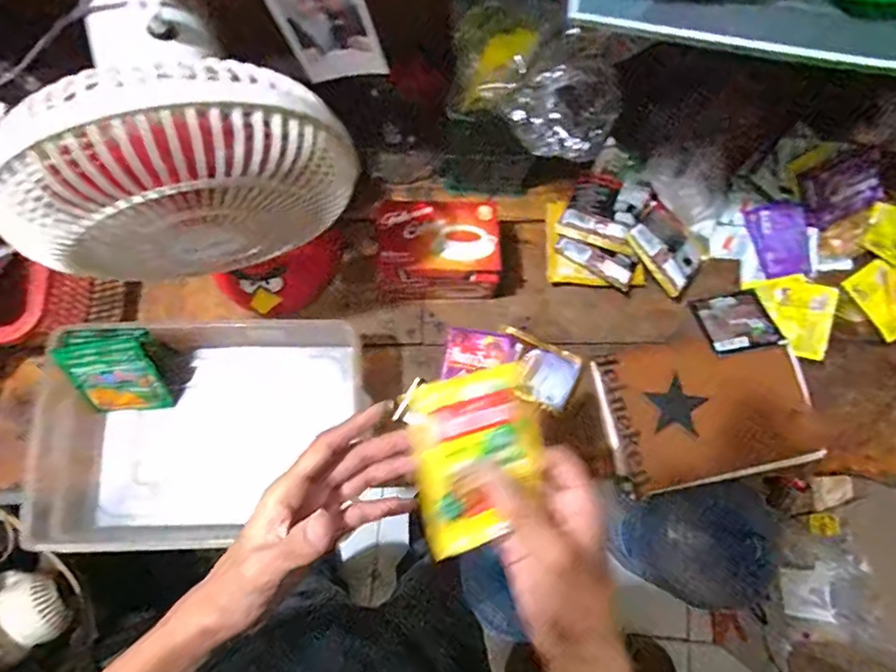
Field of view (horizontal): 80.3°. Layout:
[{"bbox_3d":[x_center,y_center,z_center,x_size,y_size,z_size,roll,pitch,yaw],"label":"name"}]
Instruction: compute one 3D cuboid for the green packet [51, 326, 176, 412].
[{"bbox_3d":[-0.309,0.037,0.495,0.074,0.097,0.017,-9,40,-16],"label":"green packet"}]

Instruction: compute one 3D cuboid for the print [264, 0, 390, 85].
[{"bbox_3d":[-0.084,-0.211,0.363,0.063,0.091,0.008,-5,71,9],"label":"print"}]

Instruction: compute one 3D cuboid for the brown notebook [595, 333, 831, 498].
[{"bbox_3d":[0.265,0.071,0.540,0.208,0.017,0.146,-12,77,-4],"label":"brown notebook"}]

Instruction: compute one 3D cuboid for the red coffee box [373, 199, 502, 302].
[{"bbox_3d":[-0.010,-0.088,0.555,0.122,0.089,0.090,1,77,-1],"label":"red coffee box"}]

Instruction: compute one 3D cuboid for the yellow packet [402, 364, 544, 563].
[{"bbox_3d":[0.020,0.072,0.314,0.081,0.006,0.099,-13,98,-21],"label":"yellow packet"}]

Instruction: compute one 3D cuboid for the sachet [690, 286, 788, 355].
[{"bbox_3d":[0.306,-0.016,0.567,0.070,0.005,0.071,-13,56,3],"label":"sachet"}]

